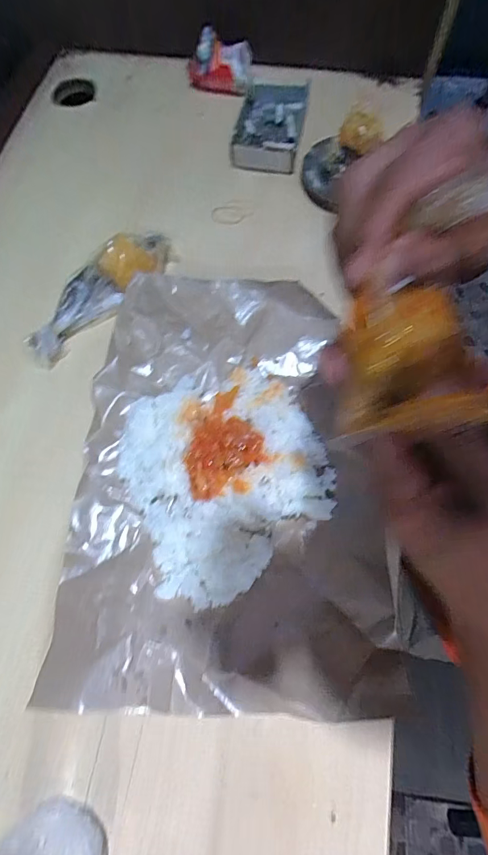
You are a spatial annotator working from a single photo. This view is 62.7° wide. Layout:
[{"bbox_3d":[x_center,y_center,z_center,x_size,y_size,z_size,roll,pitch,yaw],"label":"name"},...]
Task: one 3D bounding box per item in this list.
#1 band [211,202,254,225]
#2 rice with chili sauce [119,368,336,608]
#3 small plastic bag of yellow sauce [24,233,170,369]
[{"bbox_3d":[-0.016,-0.265,0.494,0.050,0.004,0.035,-11,68,-3],"label":"band"},{"bbox_3d":[-0.017,0.034,0.352,0.170,0.029,0.184,0,68,1],"label":"rice with chili sauce"},{"bbox_3d":[-0.153,-0.146,0.421,0.195,0.054,0.053,-38,72,-13],"label":"small plastic bag of yellow sauce"}]

